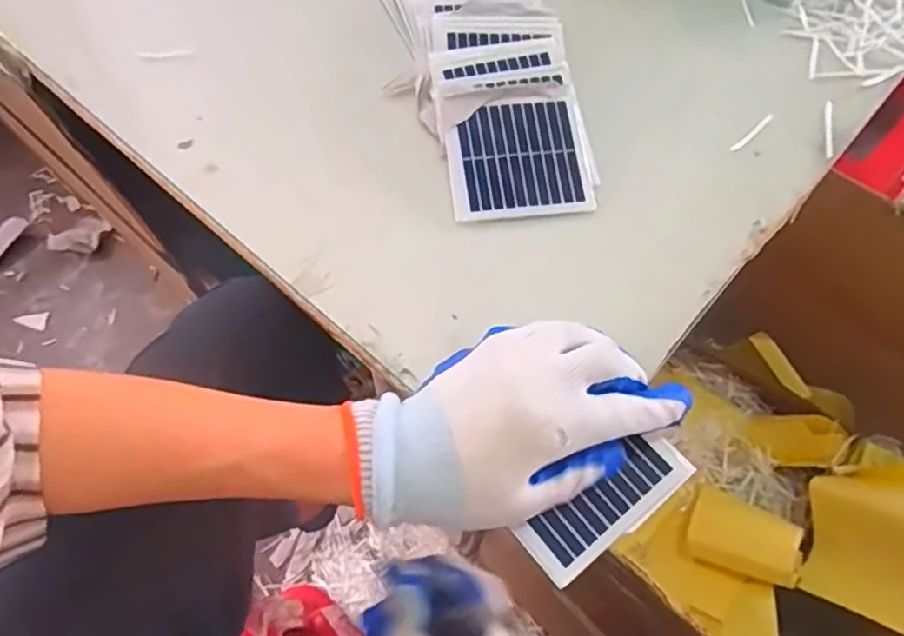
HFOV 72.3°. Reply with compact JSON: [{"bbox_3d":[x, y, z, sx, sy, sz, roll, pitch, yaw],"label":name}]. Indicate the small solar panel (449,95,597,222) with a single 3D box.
[{"bbox_3d":[0.045,-0.108,0.418,0.094,0.004,0.086,-7,75,-7],"label":"small solar panel"}]

